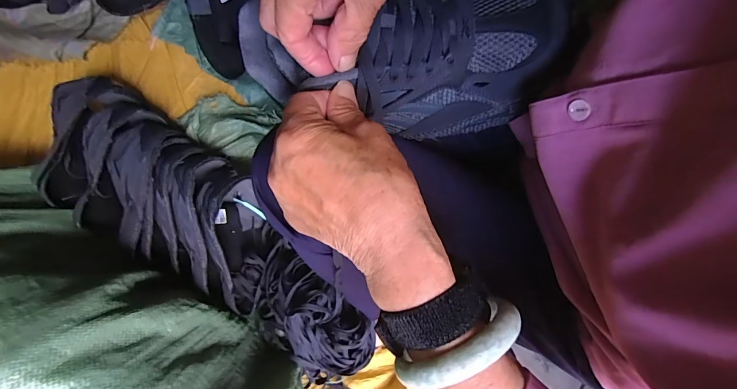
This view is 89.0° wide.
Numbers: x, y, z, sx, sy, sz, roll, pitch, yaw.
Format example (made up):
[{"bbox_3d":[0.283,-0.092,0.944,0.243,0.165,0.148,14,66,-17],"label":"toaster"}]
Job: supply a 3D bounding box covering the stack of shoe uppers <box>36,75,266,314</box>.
[{"bbox_3d":[-0.348,-0.011,0.638,0.438,0.153,0.207,33,78,5],"label":"stack of shoe uppers"}]

